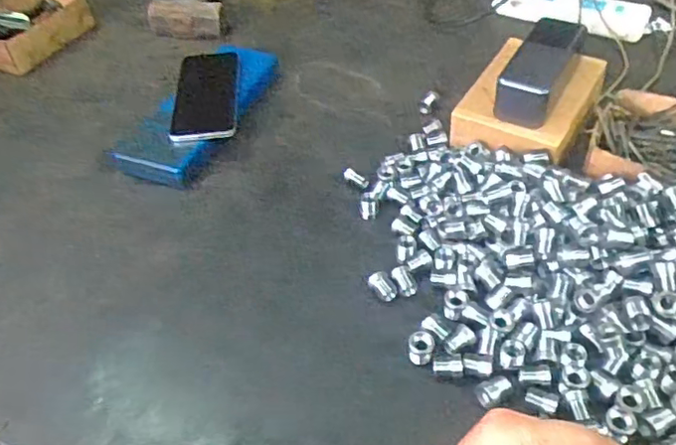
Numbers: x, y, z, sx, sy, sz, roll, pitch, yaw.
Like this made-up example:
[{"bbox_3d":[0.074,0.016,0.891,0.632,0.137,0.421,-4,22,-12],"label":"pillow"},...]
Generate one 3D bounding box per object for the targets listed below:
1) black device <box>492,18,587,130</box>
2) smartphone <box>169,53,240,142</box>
[{"bbox_3d":[0.215,-0.166,0.630,0.054,0.061,0.137,20,52,22],"label":"black device"},{"bbox_3d":[-0.163,-0.162,0.739,0.075,0.008,0.175,-6,46,-1],"label":"smartphone"}]

